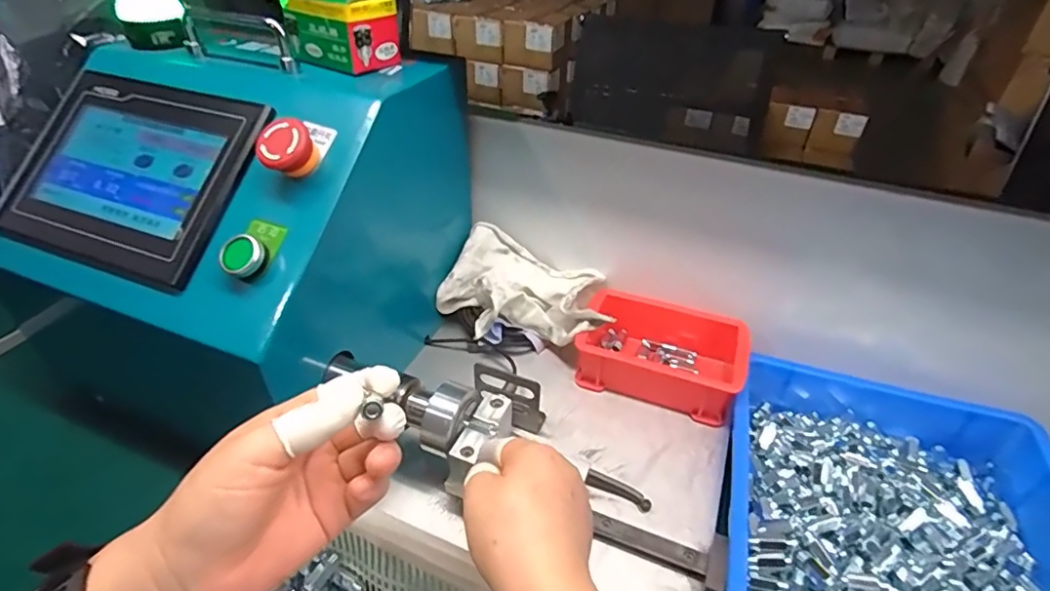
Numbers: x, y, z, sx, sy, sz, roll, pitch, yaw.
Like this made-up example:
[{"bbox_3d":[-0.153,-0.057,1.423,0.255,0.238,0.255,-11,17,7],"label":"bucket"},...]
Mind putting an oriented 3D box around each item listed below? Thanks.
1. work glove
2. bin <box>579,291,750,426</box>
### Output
[{"bbox_3d":[0.002,-0.005,0.556,0.171,0.061,0.108,11,39,12],"label":"work glove"},{"bbox_3d":[0.130,0.054,0.526,0.149,0.052,0.102,14,40,15],"label":"bin"}]

